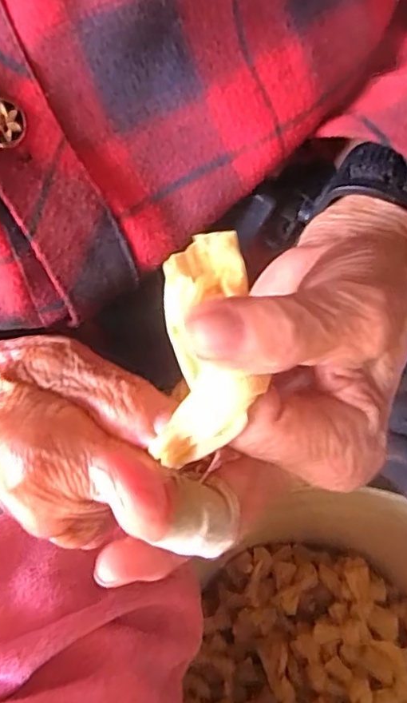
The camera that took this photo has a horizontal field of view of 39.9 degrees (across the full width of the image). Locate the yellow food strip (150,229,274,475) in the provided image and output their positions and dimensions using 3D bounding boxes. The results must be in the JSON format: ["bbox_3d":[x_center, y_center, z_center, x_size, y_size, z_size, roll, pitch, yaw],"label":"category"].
[{"bbox_3d":[0.001,-0.001,0.161,0.028,0.016,0.065,1,91,3],"label":"yellow food strip"}]

